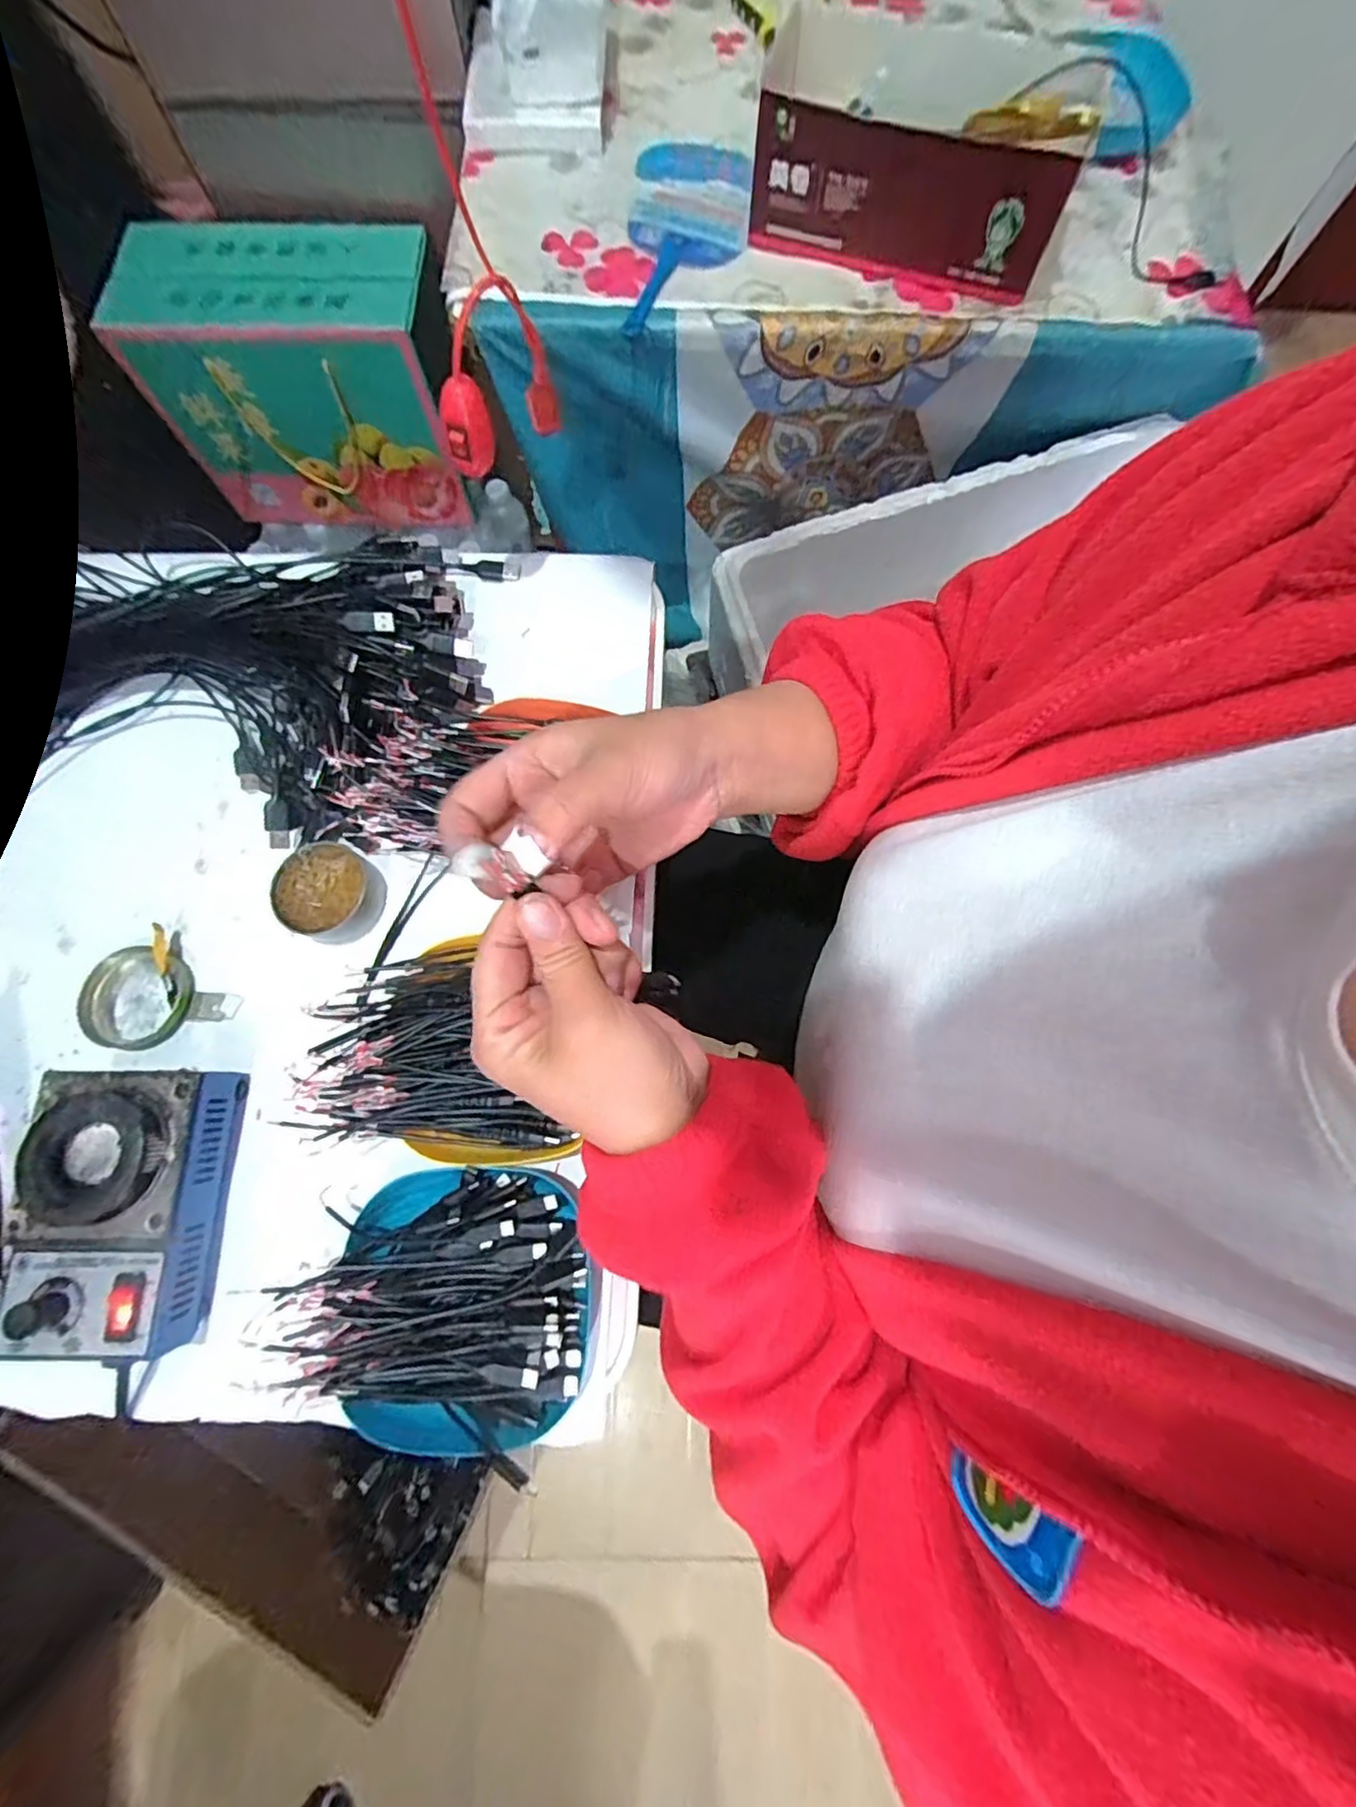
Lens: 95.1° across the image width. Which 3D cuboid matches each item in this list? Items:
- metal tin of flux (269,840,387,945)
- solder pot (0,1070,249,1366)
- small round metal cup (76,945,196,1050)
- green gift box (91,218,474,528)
[{"bbox_3d":[-0.235,-0.006,0.423,0.065,0.025,0.061,0,75,-1],"label":"metal tin of flux"},{"bbox_3d":[-0.320,0.174,0.359,0.091,0.063,0.146,0,75,-1],"label":"solder pot"},{"bbox_3d":[-0.356,0.063,0.408,0.063,0.014,0.061,0,75,-1],"label":"small round metal cup"},{"bbox_3d":[-0.435,-0.614,0.755,0.324,0.242,0.131,2,75,0],"label":"green gift box"}]

